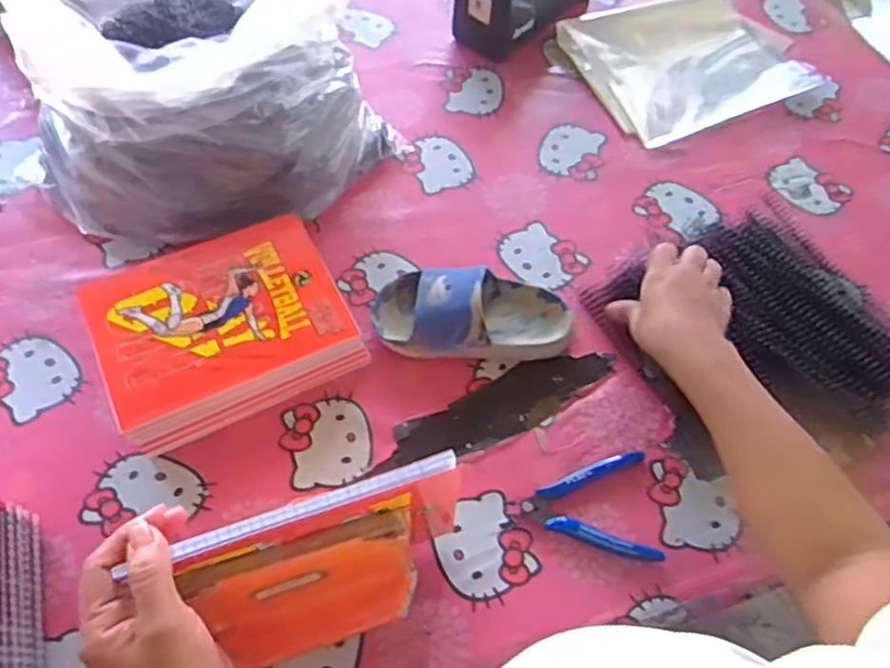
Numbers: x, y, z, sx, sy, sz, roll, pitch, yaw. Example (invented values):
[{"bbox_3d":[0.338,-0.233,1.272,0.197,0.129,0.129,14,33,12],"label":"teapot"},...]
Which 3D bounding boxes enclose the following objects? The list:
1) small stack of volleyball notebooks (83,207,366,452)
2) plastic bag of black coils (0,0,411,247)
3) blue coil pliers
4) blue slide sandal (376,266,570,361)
[{"bbox_3d":[-0.188,-0.004,0.603,0.196,0.050,0.163,-22,64,-16],"label":"small stack of volleyball notebooks"},{"bbox_3d":[-0.230,-0.238,0.654,0.299,0.196,0.262,-36,69,-22],"label":"plastic bag of black coils"},{"bbox_3d":[0.108,0.131,0.558,0.114,0.017,0.087,5,60,-1],"label":"blue coil pliers"},{"bbox_3d":[0.026,-0.020,0.618,0.172,0.063,0.081,1,60,-4],"label":"blue slide sandal"}]

